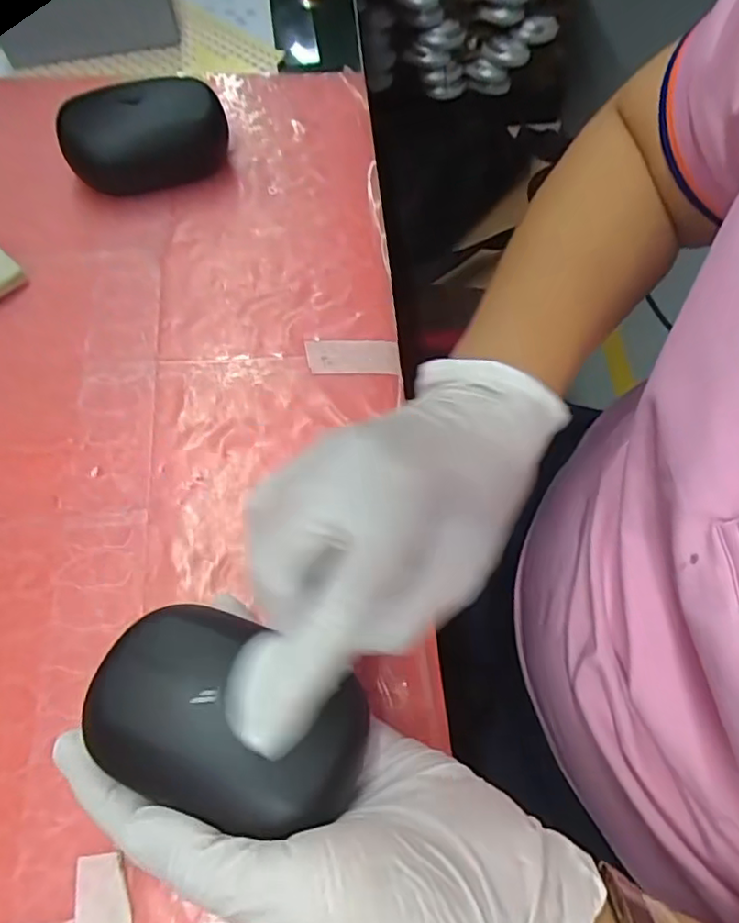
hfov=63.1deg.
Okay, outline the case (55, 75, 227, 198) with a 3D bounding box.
[{"bbox_3d":[-0.122,-0.180,0.333,0.084,0.037,0.056,-4,65,-5],"label":"case"}]

